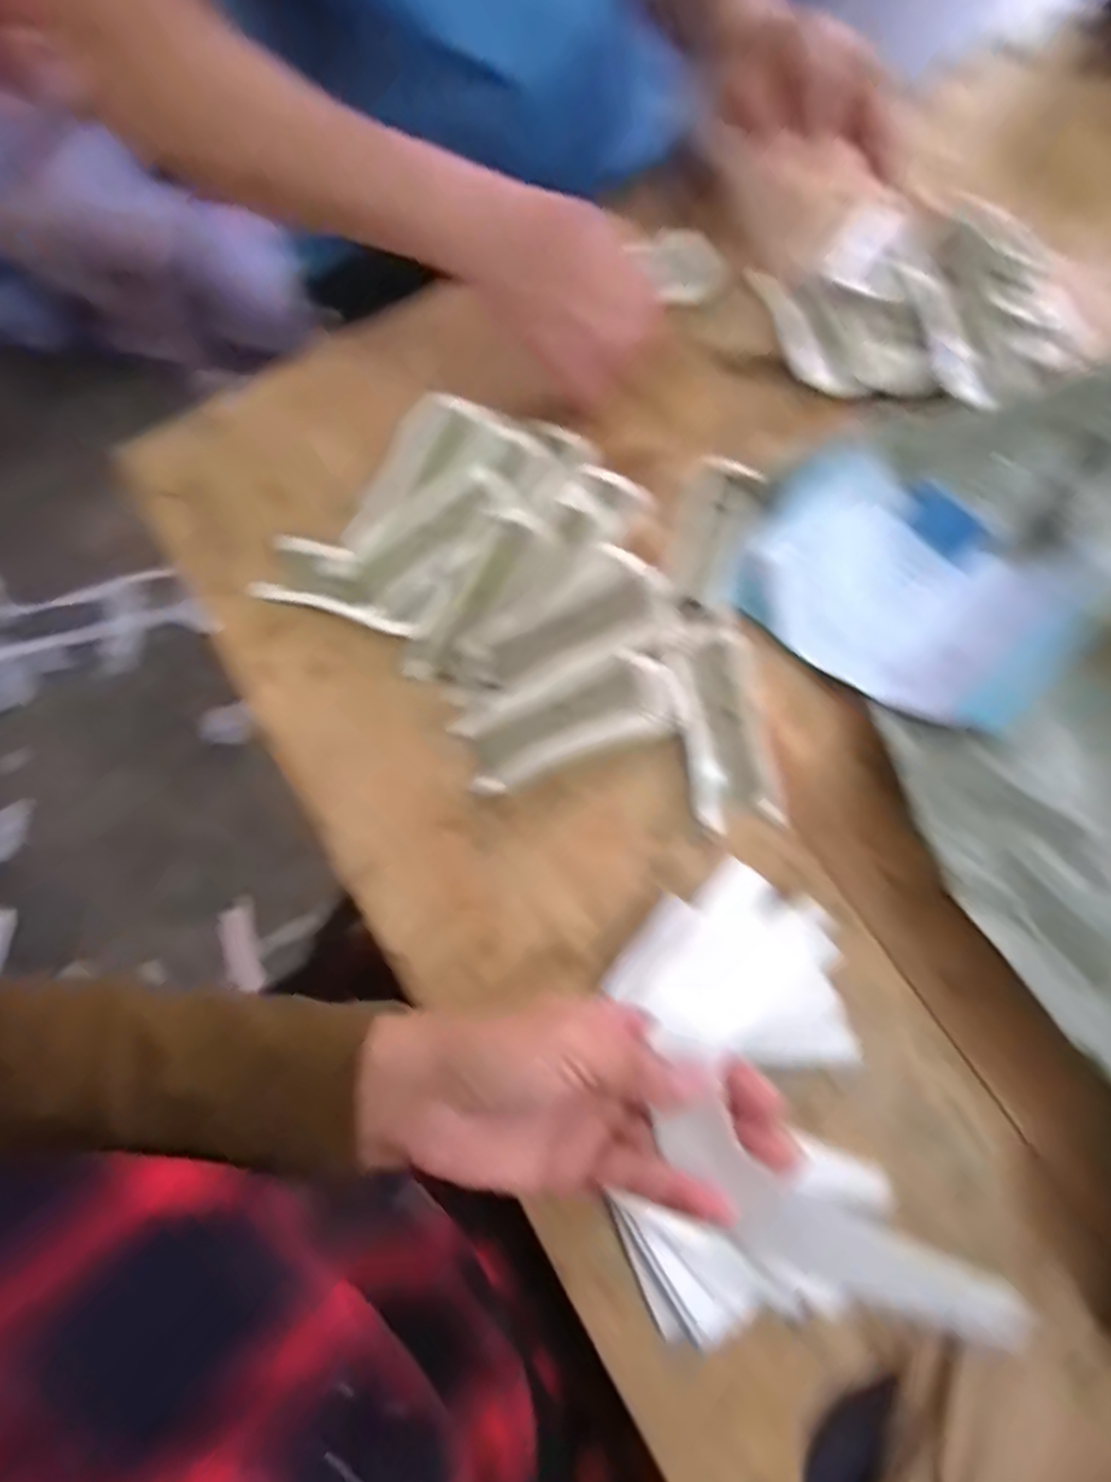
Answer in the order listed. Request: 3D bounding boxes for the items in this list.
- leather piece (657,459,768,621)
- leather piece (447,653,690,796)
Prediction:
[{"bbox_3d":[0.101,-0.132,0.457,0.050,0.011,0.097,19,75,7],"label":"leather piece"},{"bbox_3d":[0.009,-0.013,0.424,0.131,0.026,0.050,-18,74,-4],"label":"leather piece"}]

